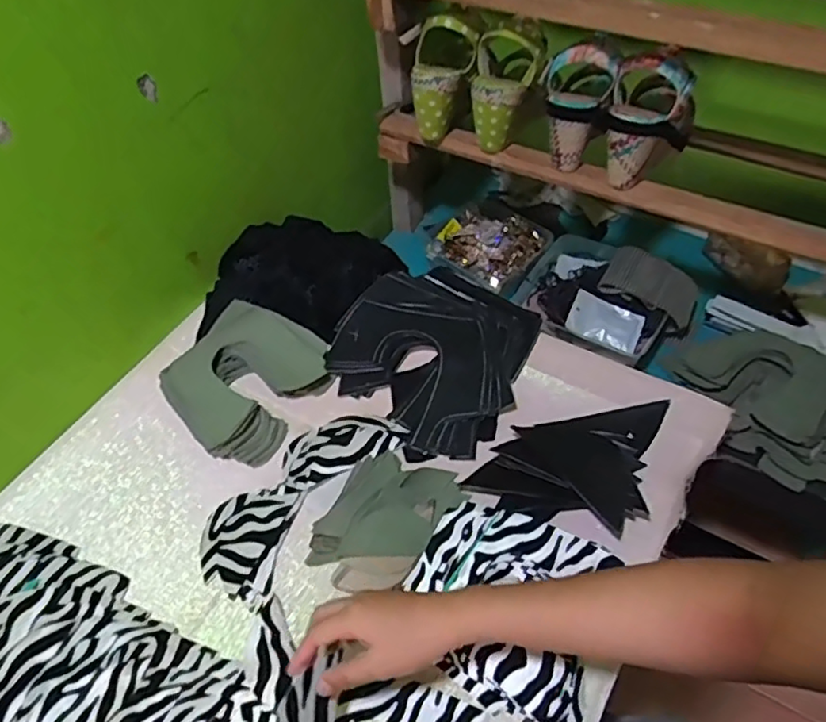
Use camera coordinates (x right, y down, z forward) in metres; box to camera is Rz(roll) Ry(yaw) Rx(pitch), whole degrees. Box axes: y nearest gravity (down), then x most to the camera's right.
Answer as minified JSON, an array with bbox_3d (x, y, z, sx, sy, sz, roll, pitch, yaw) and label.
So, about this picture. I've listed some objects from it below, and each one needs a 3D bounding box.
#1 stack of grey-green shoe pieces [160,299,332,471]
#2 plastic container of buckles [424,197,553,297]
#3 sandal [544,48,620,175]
[{"bbox_3d":[-0.191,0.018,0.688,0.154,0.044,0.162,25,57,20],"label":"stack of grey-green shoe pieces"},{"bbox_3d":[0.116,-0.184,0.968,0.166,0.049,0.166,30,58,24],"label":"plastic container of buckles"},{"bbox_3d":[0.191,-0.299,0.715,0.075,0.132,0.084,9,51,9],"label":"sandal"}]

